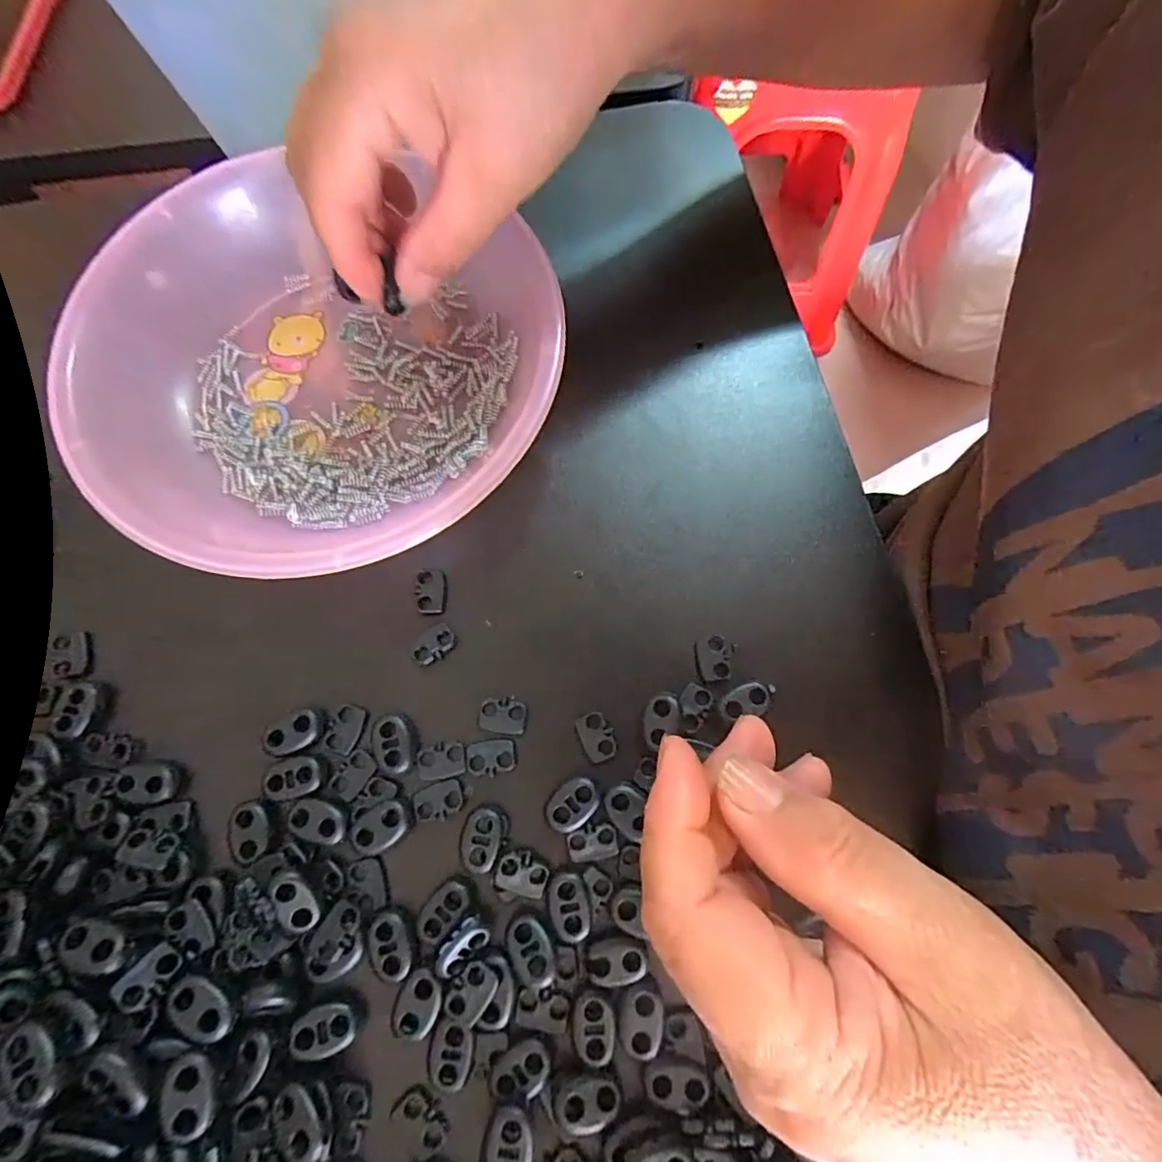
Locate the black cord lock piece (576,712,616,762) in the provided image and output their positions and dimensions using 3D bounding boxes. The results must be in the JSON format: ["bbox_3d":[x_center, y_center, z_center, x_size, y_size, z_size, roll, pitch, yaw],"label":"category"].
[{"bbox_3d":[0.006,0.057,0.211,0.011,0.006,0.017,-24,75,-7],"label":"black cord lock piece"}]

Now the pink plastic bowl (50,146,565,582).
[{"bbox_3d":[-0.113,-0.088,0.239,0.202,0.043,0.178,25,75,7],"label":"pink plastic bowl"}]

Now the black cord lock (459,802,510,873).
[{"bbox_3d":[-0.034,0.089,0.198,0.015,0.004,0.021,14,74,4],"label":"black cord lock"}]

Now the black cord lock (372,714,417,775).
[{"bbox_3d":[-0.068,0.059,0.209,0.014,0.006,0.021,-19,74,-5],"label":"black cord lock"}]

